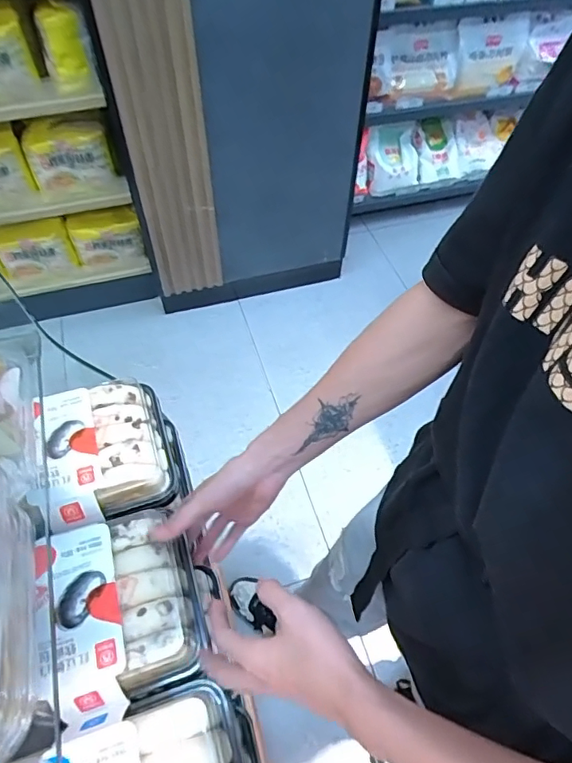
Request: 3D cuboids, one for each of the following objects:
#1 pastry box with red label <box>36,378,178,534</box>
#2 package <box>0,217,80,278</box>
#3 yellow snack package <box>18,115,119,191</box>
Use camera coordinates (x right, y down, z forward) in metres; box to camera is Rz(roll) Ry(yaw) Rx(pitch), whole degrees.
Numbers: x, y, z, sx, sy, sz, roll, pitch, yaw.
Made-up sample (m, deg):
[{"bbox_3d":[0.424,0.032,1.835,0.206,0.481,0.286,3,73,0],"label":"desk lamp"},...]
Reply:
[{"bbox_3d":[-0.197,0.070,0.552,0.120,0.053,0.159,-17,56,-12],"label":"pastry box with red label"},{"bbox_3d":[-0.774,-0.413,1.543,0.208,0.166,0.040,-16,56,-12],"label":"package"},{"bbox_3d":[-0.616,-0.647,1.408,0.233,0.156,0.100,-13,56,-10],"label":"yellow snack package"}]

